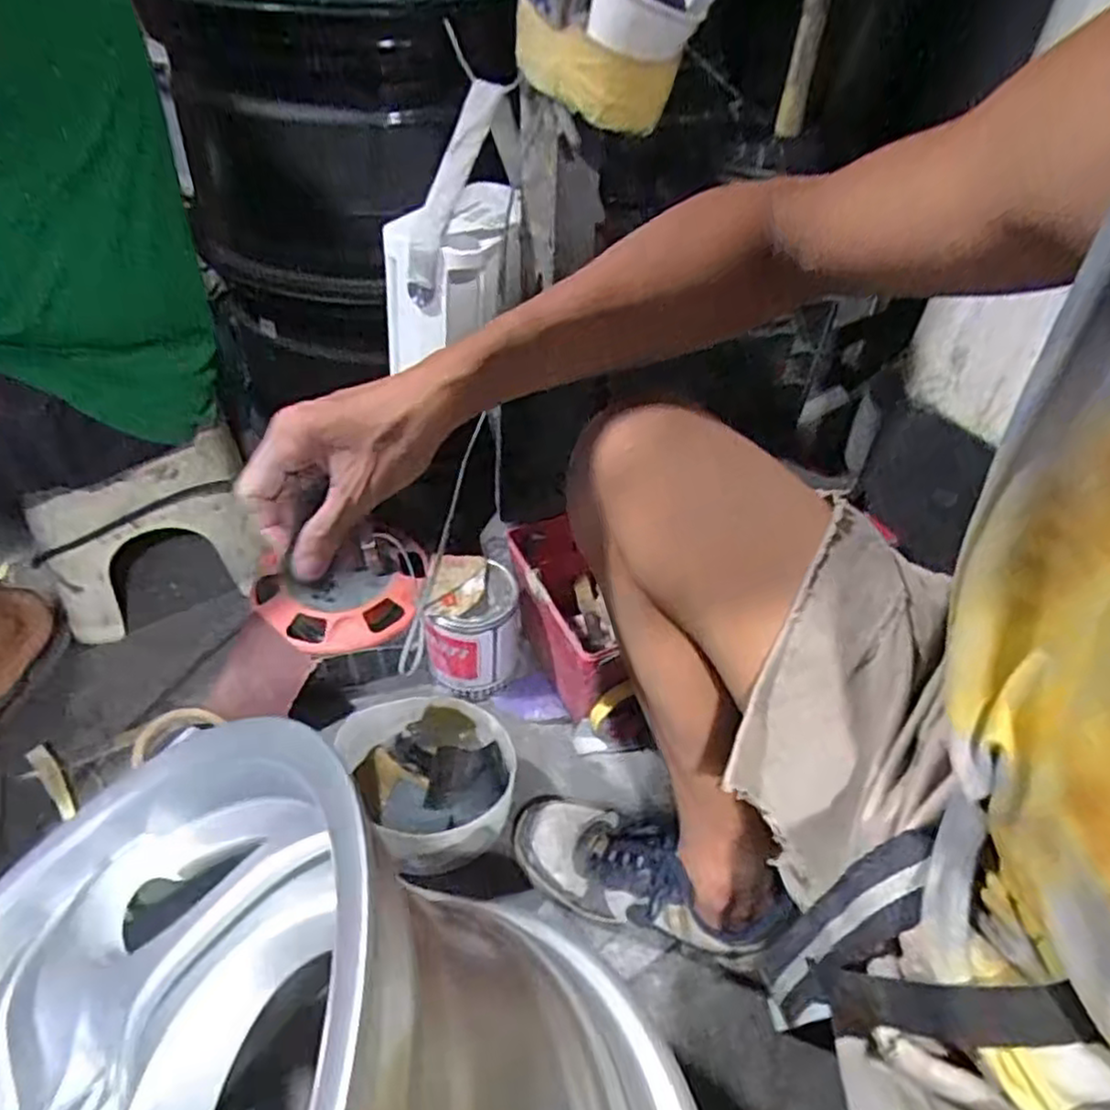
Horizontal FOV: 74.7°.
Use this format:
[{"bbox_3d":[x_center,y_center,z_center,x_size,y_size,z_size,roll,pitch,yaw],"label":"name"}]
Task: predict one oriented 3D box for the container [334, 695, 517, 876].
[{"bbox_3d":[-0.114,0.222,0.701,0.146,0.090,0.150,-20,50,-23],"label":"container"}]

